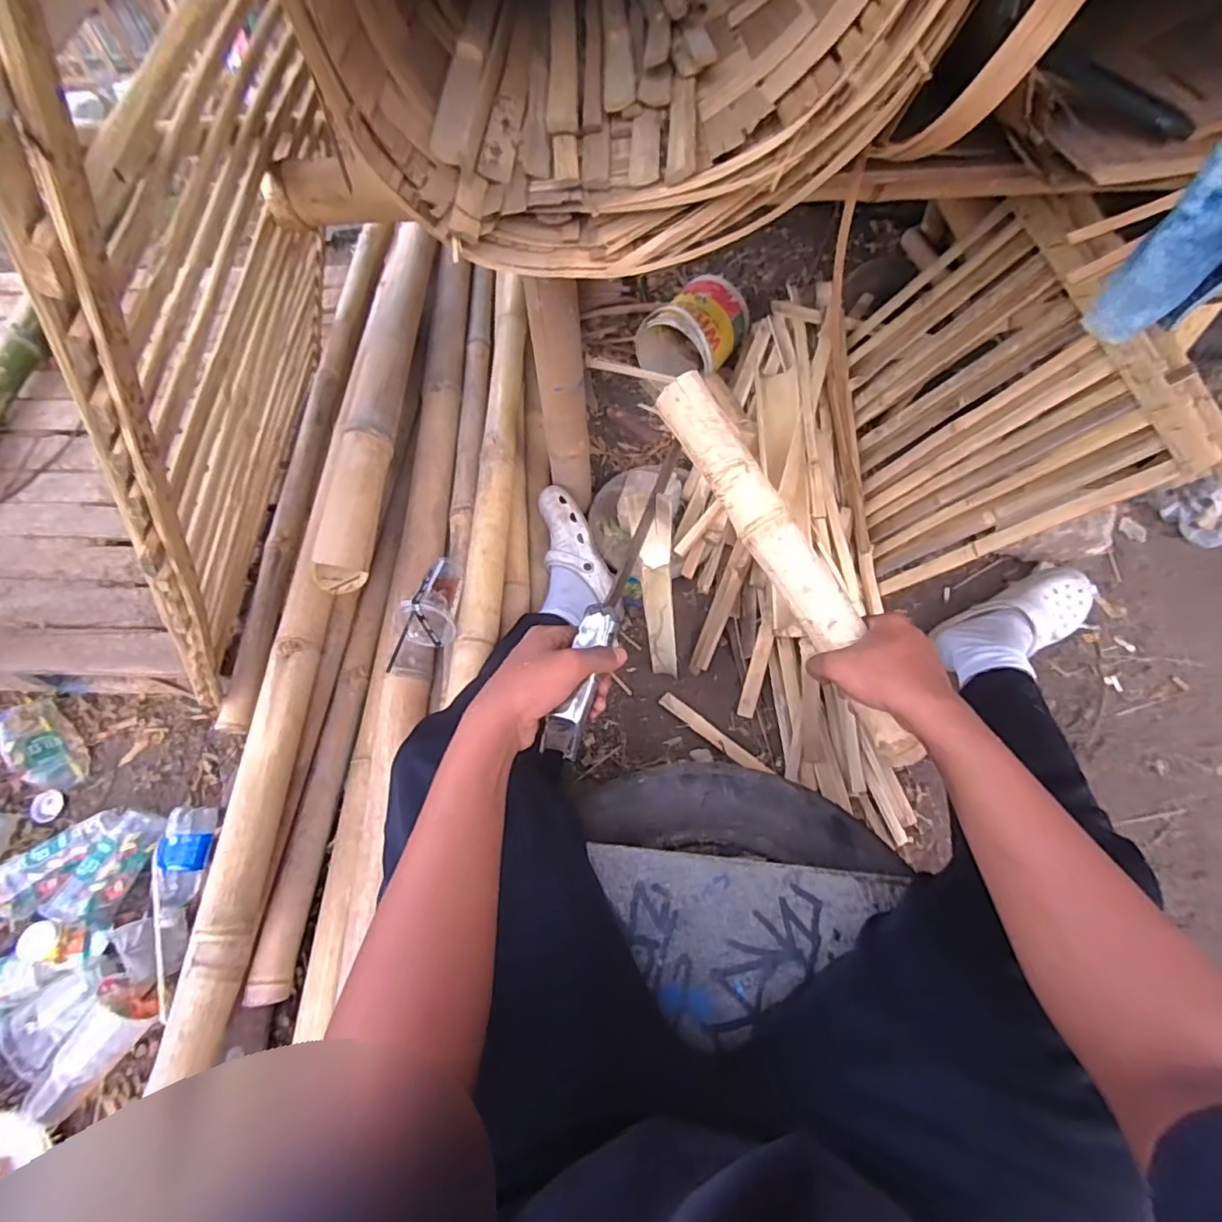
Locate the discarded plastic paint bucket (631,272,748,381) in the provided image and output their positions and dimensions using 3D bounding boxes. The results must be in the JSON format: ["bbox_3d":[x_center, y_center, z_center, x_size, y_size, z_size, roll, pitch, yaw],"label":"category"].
[{"bbox_3d":[0.183,-0.613,1.222,0.187,0.153,0.189,33,66,18],"label":"discarded plastic paint bucket"}]

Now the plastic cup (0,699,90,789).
[{"bbox_3d":[-0.963,0.229,0.946,0.172,0.064,0.085,40,69,21],"label":"plastic cup"}]

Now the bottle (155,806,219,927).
[{"bbox_3d":[-0.636,0.379,0.843,0.054,0.065,0.161,-6,60,-2],"label":"bottle"}]

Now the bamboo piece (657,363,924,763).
[{"bbox_3d":[0.164,-0.047,0.520,0.045,0.033,0.398,-27,82,-13],"label":"bamboo piece"}]

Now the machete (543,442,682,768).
[{"bbox_3d":[0.008,-0.023,0.517,0.031,0.038,0.319,17,66,11],"label":"machete"}]

